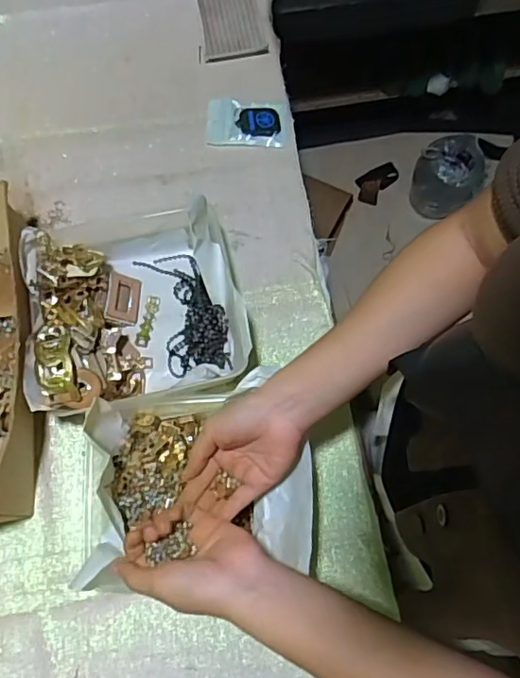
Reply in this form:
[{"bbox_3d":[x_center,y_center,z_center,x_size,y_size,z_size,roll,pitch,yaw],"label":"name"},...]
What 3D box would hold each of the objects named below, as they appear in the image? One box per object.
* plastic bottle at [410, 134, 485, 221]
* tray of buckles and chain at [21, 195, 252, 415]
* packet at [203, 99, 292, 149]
[{"bbox_3d":[0.464,-0.399,1.378,0.155,0.182,0.157,0,72,0],"label":"plastic bottle"},{"bbox_3d":[-0.129,-0.038,0.574,0.202,0.086,0.200,-12,74,-5],"label":"tray of buckles and chain"},{"bbox_3d":[-0.016,-0.269,0.686,0.099,0.007,0.064,2,73,-1],"label":"packet"}]

